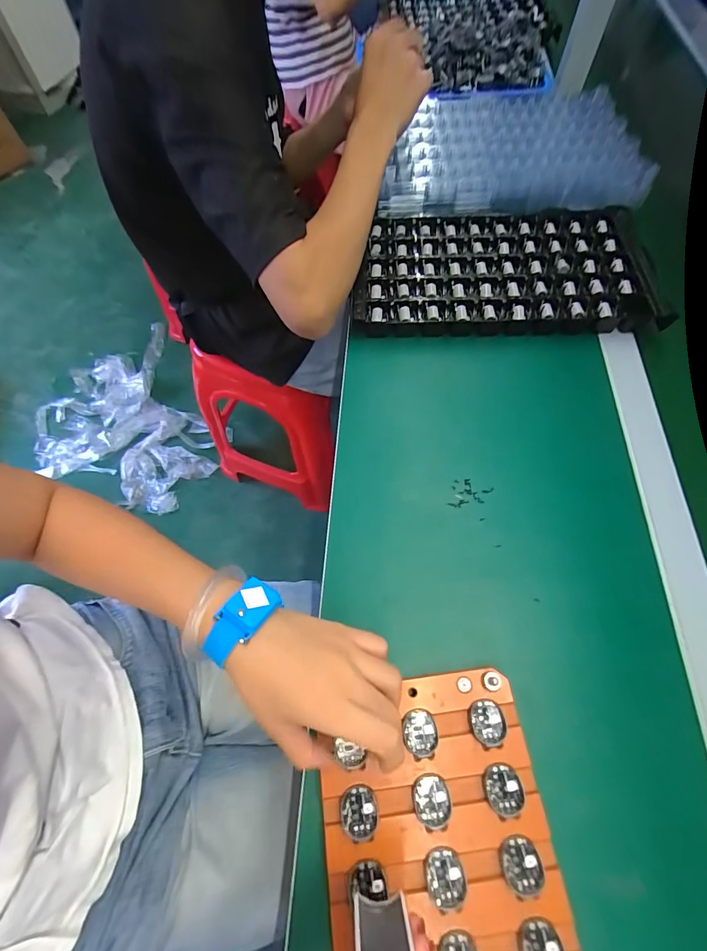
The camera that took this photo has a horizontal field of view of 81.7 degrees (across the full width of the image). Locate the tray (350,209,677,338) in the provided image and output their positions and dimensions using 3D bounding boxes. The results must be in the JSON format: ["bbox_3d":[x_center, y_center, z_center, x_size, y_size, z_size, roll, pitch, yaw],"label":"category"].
[{"bbox_3d":[0.178,-0.255,0.512,0.347,0.030,0.189,0,63,0],"label":"tray"}]

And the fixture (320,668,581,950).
[{"bbox_3d":[0.056,0.240,0.273,0.148,0.012,0.183,-7,66,-2],"label":"fixture"}]

